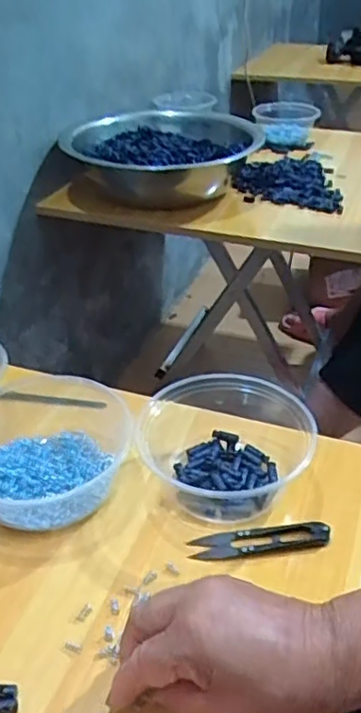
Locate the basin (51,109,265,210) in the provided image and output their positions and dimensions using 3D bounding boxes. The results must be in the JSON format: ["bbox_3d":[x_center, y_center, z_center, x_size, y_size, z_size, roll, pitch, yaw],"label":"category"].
[{"bbox_3d":[-0.027,-0.324,1.029,0.283,0.092,0.276,-1,35,0],"label":"basin"}]

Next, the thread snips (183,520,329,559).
[{"bbox_3d":[0.058,0.134,0.458,0.101,0.006,0.021,-4,35,-4],"label":"thread snips"}]

